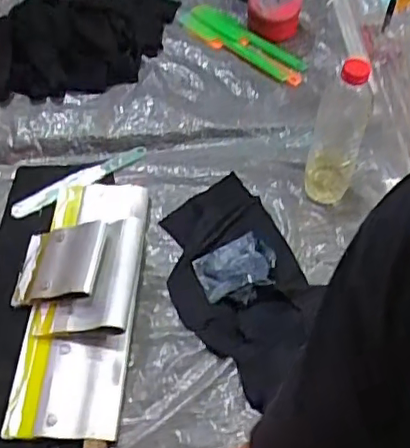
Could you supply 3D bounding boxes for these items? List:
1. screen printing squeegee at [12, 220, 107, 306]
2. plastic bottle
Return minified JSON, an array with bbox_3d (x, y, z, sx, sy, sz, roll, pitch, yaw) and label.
[{"bbox_3d":[-0.180,0.051,0.742,0.127,0.027,0.097,-15,55,32],"label":"screen printing squeegee"},{"bbox_3d":[0.172,-0.127,0.752,0.061,0.219,0.069,15,58,11],"label":"plastic bottle"}]

